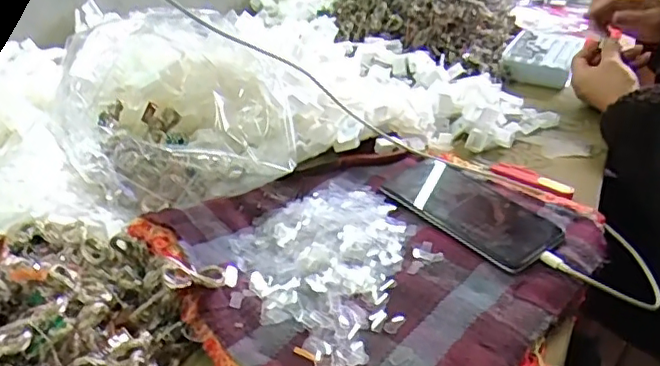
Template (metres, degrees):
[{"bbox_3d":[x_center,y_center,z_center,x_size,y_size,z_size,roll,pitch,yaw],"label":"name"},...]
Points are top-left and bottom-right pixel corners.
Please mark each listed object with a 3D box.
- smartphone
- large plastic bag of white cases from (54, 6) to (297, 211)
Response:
[{"bbox_3d":[0.129,0.017,0.539,0.086,0.011,0.165,-24,39,-30],"label":"smartphone"},{"bbox_3d":[-0.139,-0.068,0.586,0.193,0.082,0.209,-6,33,-6],"label":"large plastic bag of white cases"}]

